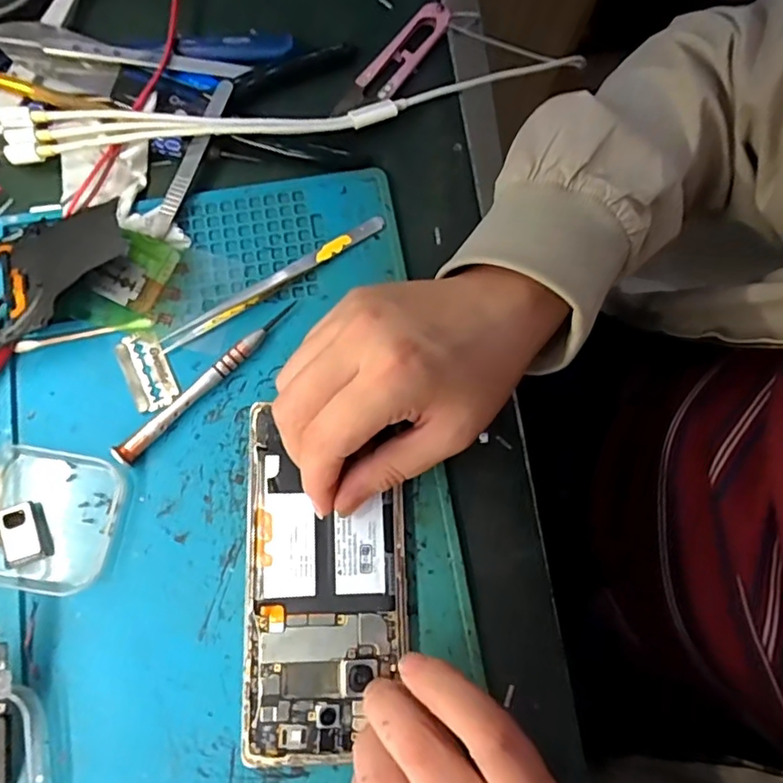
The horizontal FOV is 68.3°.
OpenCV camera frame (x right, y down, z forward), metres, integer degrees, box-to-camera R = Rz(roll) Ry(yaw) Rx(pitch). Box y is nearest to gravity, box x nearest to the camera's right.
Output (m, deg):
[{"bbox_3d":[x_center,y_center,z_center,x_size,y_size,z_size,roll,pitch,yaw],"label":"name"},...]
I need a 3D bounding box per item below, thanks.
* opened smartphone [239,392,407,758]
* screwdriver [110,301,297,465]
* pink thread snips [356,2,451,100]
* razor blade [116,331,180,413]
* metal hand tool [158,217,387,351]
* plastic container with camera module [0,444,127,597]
[{"bbox_3d":[-0.031,0.088,0.274,0.074,0.006,0.153,-1,77,-2],"label":"opened smartphone"},{"bbox_3d":[-0.093,-0.006,0.293,0.010,0.011,0.113,44,80,8],"label":"screwdriver"},{"bbox_3d":[0.009,-0.200,0.336,0.023,0.014,0.065,39,79,7],"label":"pink thread snips"},{"bbox_3d":[-0.126,-0.011,0.296,0.022,0.004,0.042,-23,79,-7],"label":"razor blade"},{"bbox_3d":[-0.062,-0.058,0.309,0.133,0.006,0.008,-32,80,-8],"label":"metal hand tool"},{"bbox_3d":[-0.169,0.060,0.276,0.070,0.012,0.063,10,77,1],"label":"plastic container with camera module"}]

